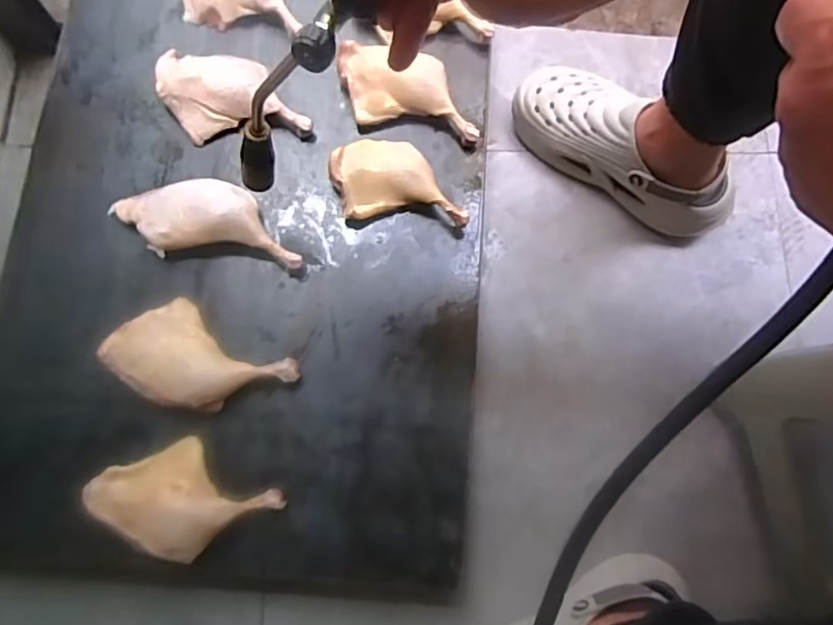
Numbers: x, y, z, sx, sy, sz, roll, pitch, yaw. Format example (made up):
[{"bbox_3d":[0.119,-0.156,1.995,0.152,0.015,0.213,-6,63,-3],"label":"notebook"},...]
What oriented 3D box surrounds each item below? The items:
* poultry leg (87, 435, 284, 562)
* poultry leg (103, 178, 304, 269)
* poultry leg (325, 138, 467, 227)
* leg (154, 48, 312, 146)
[{"bbox_3d":[-0.216,0.173,0.544,0.149,0.030,0.097,31,77,6],"label":"poultry leg"},{"bbox_3d":[-0.212,-0.098,0.612,0.188,0.037,0.091,4,76,0],"label":"poultry leg"},{"bbox_3d":[-0.019,-0.138,0.633,0.146,0.033,0.087,5,76,0],"label":"poultry leg"},{"bbox_3d":[-0.207,-0.232,0.647,0.185,0.037,0.096,19,76,4],"label":"leg"}]

